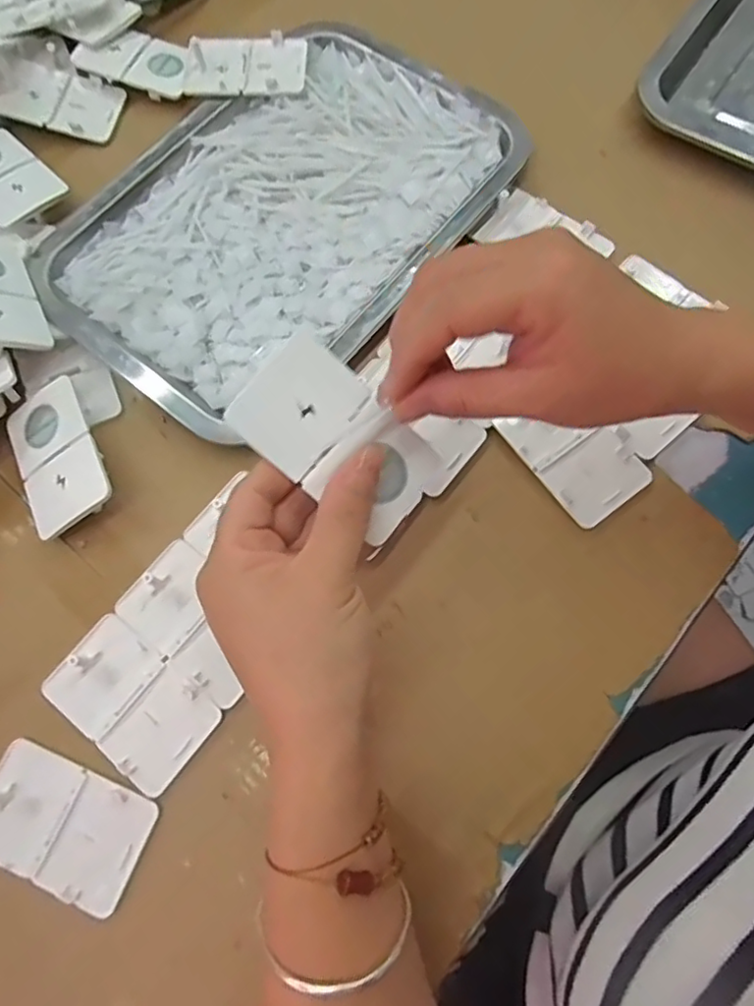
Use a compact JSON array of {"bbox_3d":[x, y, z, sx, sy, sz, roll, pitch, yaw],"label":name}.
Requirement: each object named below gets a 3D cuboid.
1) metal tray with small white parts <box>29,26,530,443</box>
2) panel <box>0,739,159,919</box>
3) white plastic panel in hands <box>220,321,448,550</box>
[{"bbox_3d":[-0.061,-0.191,0.395,0.206,0.020,0.298,38,77,11],"label":"metal tray with small white parts"},{"bbox_3d":[-0.155,0.157,0.292,0.085,0.007,0.052,21,74,7],"label":"panel"},{"bbox_3d":[-0.016,-0.027,0.255,0.085,0.004,0.051,42,75,-11],"label":"white plastic panel in hands"}]

